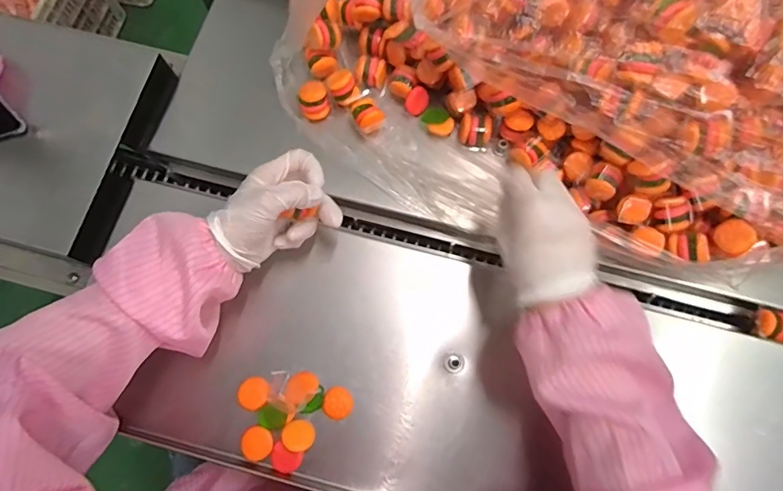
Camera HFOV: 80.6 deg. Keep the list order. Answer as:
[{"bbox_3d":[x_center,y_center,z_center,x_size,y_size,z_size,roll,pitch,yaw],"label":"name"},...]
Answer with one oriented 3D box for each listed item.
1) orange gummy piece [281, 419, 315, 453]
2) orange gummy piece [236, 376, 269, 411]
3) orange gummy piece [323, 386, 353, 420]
[{"bbox_3d":[-0.084,0.172,0.417,0.028,0.007,0.026,0,75,0],"label":"orange gummy piece"},{"bbox_3d":[-0.129,0.137,0.430,0.027,0.011,0.029,0,75,0],"label":"orange gummy piece"},{"bbox_3d":[-0.050,0.147,0.430,0.027,0.009,0.027,0,75,0],"label":"orange gummy piece"}]

